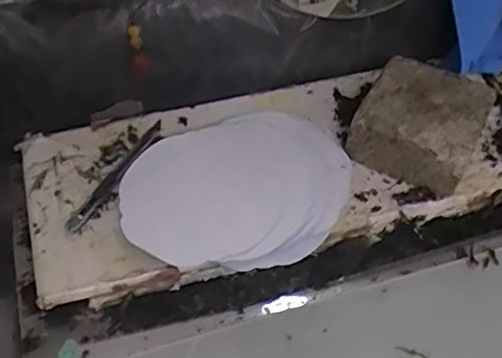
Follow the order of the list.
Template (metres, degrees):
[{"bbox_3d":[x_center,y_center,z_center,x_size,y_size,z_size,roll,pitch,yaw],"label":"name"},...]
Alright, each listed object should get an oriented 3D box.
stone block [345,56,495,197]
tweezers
[{"bbox_3d":[0.151,-0.051,0.543,0.098,0.047,0.101,24,53,18],"label":"stone block"},{"bbox_3d":[-0.114,-0.006,0.532,0.017,0.011,0.131,24,53,19],"label":"tweezers"}]

